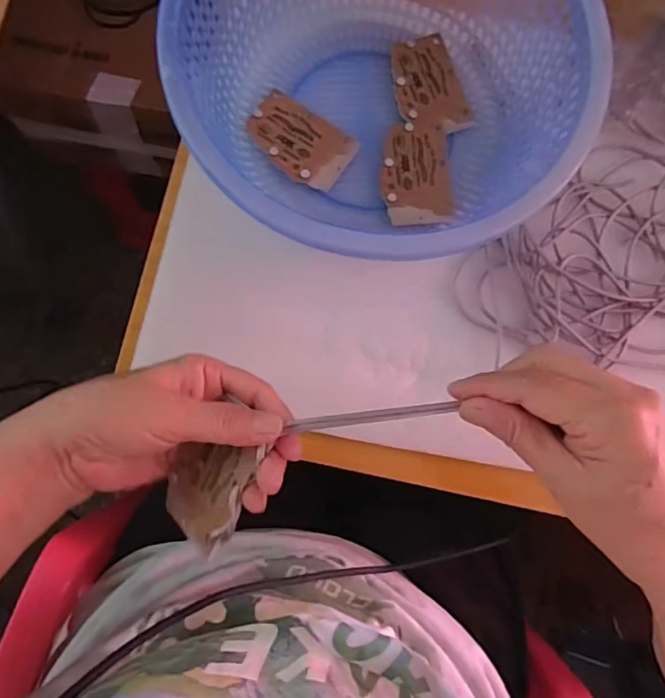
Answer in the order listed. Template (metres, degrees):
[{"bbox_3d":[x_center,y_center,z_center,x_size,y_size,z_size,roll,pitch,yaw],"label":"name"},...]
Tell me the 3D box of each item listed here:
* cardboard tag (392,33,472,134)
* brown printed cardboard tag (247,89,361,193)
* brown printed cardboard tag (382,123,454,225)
[{"bbox_3d":[0.083,-0.228,0.442,0.058,0.004,0.089,-16,83,-6],"label":"cardboard tag"},{"bbox_3d":[-0.029,-0.177,0.433,0.089,0.004,0.057,34,81,1],"label":"brown printed cardboard tag"},{"bbox_3d":[0.072,-0.147,0.430,0.059,0.005,0.088,1,81,0],"label":"brown printed cardboard tag"}]

